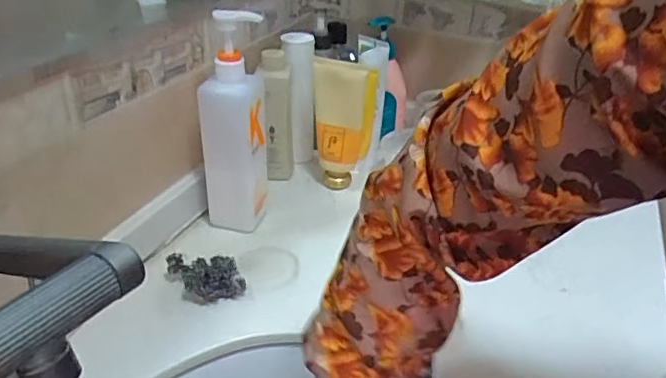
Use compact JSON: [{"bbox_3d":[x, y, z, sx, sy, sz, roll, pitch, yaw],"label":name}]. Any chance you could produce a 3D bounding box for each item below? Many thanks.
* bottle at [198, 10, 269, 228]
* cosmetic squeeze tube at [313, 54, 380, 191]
[{"bbox_3d":[-0.111,-0.069,0.649,0.063,0.254,0.057,8,32,10],"label":"bottle"},{"bbox_3d":[0.015,-0.083,0.760,0.081,0.173,0.052,3,31,1],"label":"cosmetic squeeze tube"}]

